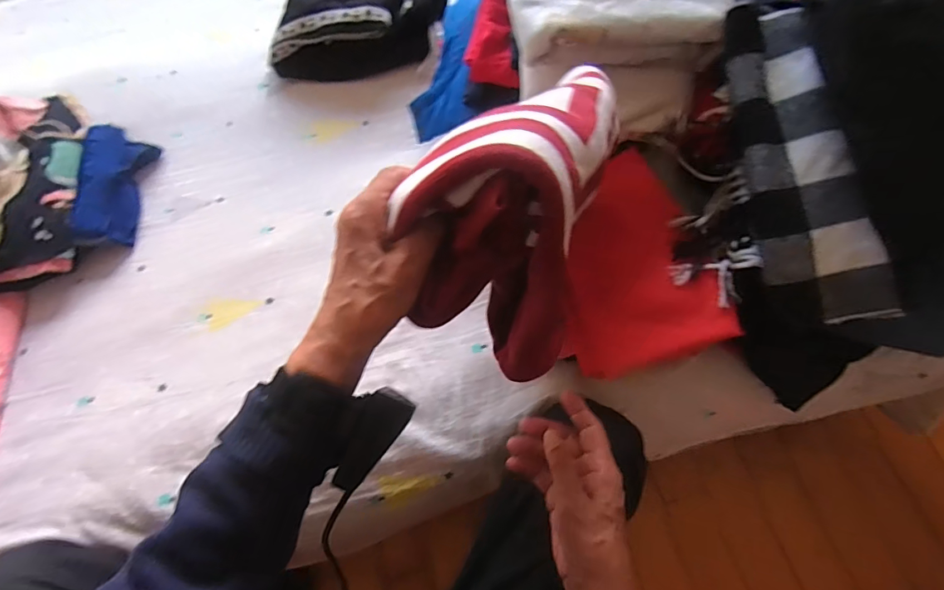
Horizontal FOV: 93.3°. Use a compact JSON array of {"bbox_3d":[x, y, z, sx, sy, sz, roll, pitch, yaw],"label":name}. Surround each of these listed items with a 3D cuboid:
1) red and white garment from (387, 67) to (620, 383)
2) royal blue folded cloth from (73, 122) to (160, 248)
[{"bbox_3d":[0.027,-0.075,0.352,0.126,0.188,0.219,10,66,8],"label":"red and white garment"},{"bbox_3d":[-0.567,-0.175,0.705,0.089,0.040,0.207,13,61,-36],"label":"royal blue folded cloth"}]

